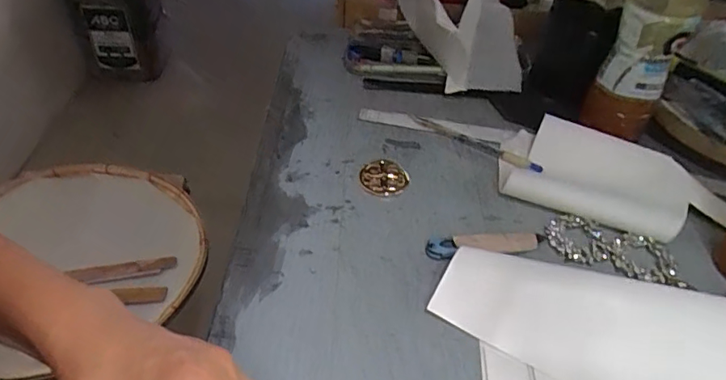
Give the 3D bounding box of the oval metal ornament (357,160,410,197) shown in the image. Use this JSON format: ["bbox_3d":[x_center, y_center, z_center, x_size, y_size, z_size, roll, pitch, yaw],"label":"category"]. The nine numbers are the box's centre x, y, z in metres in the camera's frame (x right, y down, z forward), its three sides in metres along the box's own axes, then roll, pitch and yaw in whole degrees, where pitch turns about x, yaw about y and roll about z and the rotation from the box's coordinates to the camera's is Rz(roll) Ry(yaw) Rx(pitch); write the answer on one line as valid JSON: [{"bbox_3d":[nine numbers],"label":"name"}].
[{"bbox_3d":[0.019,-0.012,0.493,0.043,0.005,0.040,25,45,19],"label":"oval metal ornament"}]

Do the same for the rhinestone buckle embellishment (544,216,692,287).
[{"bbox_3d":[0.207,0.048,0.437,0.106,0.014,0.047,21,44,15],"label":"rhinestone buckle embellishment"}]

